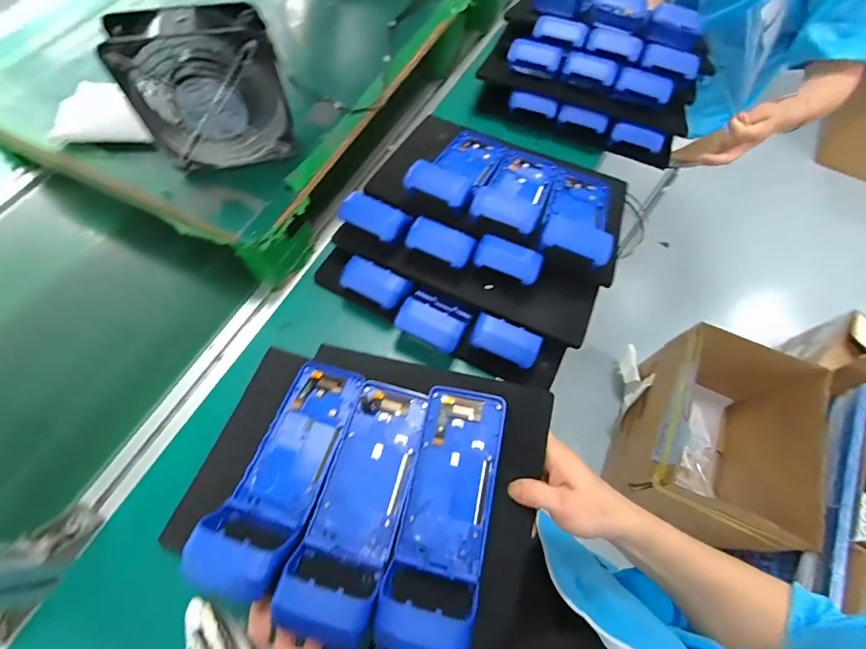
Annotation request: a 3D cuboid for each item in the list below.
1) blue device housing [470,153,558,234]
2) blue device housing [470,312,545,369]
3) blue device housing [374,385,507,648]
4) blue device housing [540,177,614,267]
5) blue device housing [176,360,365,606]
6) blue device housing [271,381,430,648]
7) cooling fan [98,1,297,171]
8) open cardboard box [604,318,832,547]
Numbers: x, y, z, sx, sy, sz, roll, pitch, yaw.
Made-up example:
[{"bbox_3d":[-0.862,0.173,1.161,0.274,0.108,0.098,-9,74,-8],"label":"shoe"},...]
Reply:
[{"bbox_3d":[0.120,-0.193,0.561,0.089,0.026,0.233,24,42,8],"label":"blue device housing"},{"bbox_3d":[0.088,0.019,0.479,0.080,0.014,0.042,24,66,8],"label":"blue device housing"},{"bbox_3d":[0.014,0.172,0.374,0.079,0.045,0.224,13,65,3],"label":"blue device housing"},{"bbox_3d":[0.199,-0.153,0.540,0.081,0.026,0.215,21,41,7],"label":"blue device housing"},{"bbox_3d":[-0.148,0.142,0.409,0.083,0.039,0.229,17,49,5],"label":"blue device housing"},{"bbox_3d":[-0.067,0.168,0.391,0.082,0.043,0.223,14,52,4],"label":"blue device housing"},{"bbox_3d":[-0.242,-0.255,0.441,0.148,0.150,0.054,-12,66,-8],"label":"cooling fan"},{"bbox_3d":[0.694,0.280,1.025,0.337,0.347,0.446,29,67,10],"label":"open cardboard box"}]

